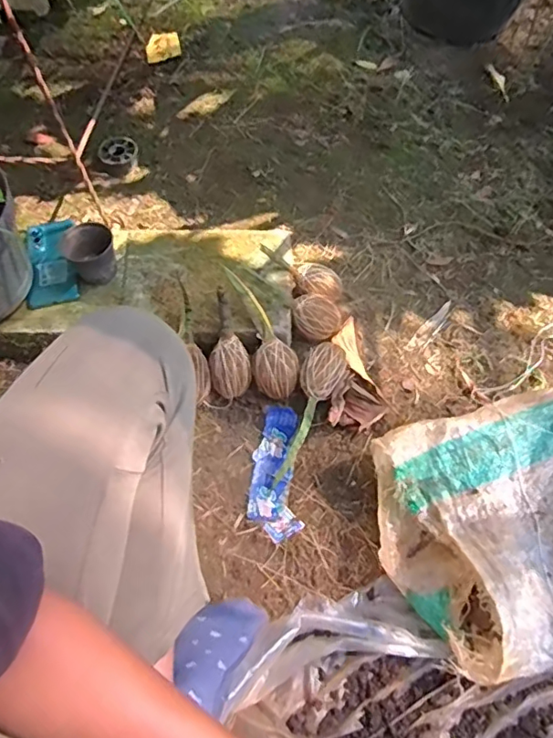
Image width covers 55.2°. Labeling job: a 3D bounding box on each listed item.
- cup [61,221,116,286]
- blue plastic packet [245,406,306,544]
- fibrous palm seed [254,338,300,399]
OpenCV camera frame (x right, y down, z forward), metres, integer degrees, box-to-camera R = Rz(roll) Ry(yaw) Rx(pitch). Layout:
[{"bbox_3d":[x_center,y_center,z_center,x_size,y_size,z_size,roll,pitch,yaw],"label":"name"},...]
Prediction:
[{"bbox_3d":[-0.268,-0.168,0.772,0.069,0.067,0.061,-27,62,-15],"label":"cup"},{"bbox_3d":[-0.003,0.137,0.714,0.067,0.021,0.180,-2,60,1],"label":"blue plastic packet"},{"bbox_3d":[0.000,0.006,0.753,0.063,0.076,0.063,-1,60,2],"label":"fibrous palm seed"}]

